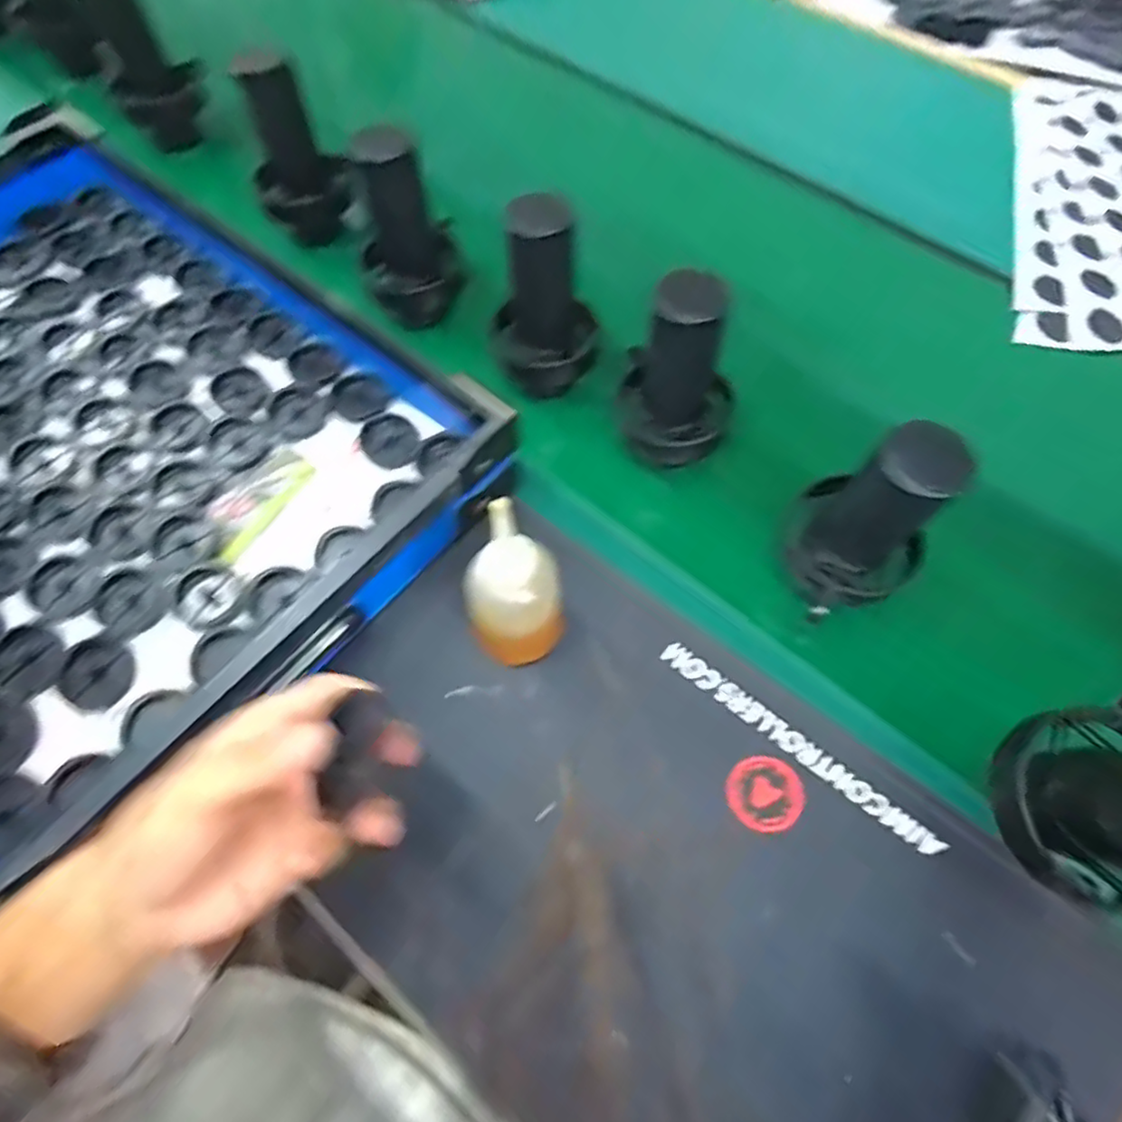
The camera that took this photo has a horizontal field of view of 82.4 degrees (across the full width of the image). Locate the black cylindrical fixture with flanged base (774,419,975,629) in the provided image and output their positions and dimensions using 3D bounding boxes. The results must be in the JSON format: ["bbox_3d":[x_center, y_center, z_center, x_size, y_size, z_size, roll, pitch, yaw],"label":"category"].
[{"bbox_3d":[0.207,-0.021,0.430,0.091,0.135,0.089,35,69,15],"label":"black cylindrical fixture with flanged base"}]

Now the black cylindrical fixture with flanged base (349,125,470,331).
[{"bbox_3d":[-0.139,-0.312,0.574,0.087,0.153,0.094,1,62,-2],"label":"black cylindrical fixture with flanged base"}]

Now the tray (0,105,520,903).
[{"bbox_3d":[-0.410,-0.114,0.515,0.620,0.084,0.464,37,67,16],"label":"tray"}]

